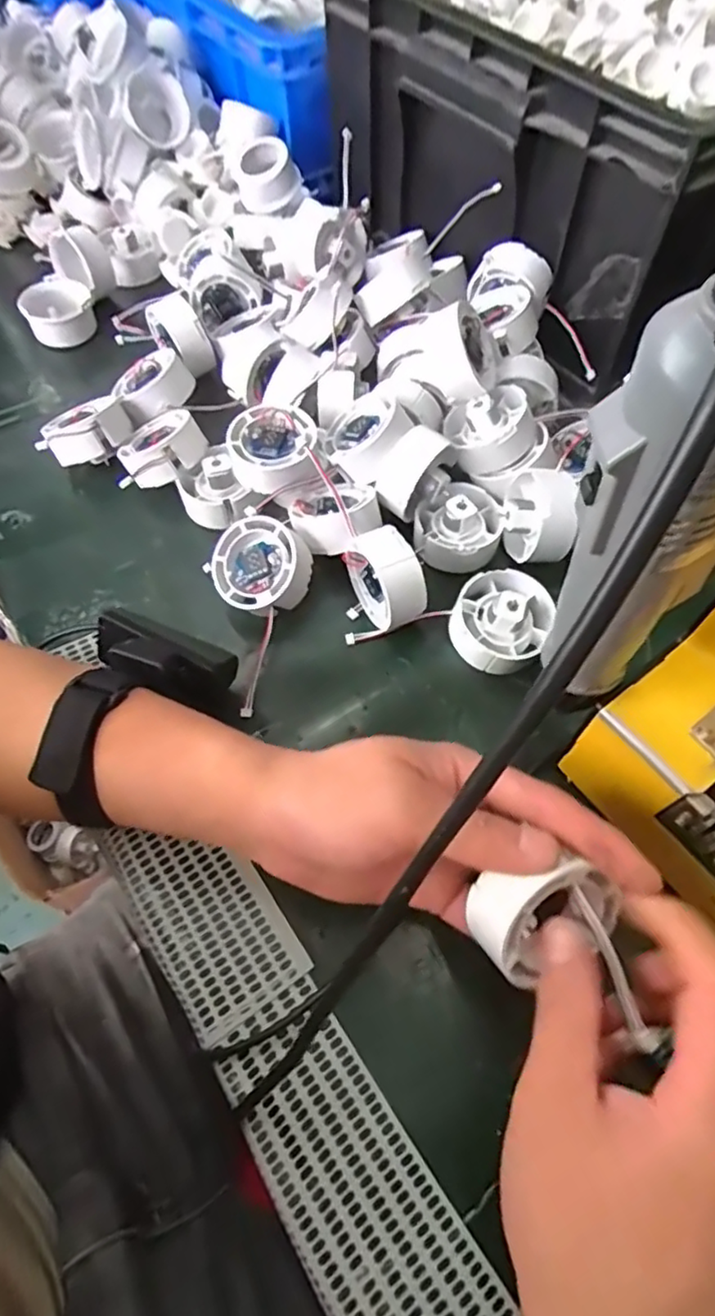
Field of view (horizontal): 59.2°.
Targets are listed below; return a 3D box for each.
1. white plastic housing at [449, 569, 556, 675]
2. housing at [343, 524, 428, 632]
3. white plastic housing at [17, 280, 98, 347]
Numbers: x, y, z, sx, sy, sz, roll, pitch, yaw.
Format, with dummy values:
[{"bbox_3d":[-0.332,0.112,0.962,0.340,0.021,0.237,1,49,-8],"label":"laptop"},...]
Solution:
[{"bbox_3d":[0.079,-0.023,0.349,0.051,0.034,0.053,-1,62,1],"label":"white plastic housing"},{"bbox_3d":[0.017,-0.044,0.358,0.025,0.051,0.054,-29,65,-13],"label":"housing"},{"bbox_3d":[-0.243,-0.282,0.512,0.052,0.030,0.055,-20,63,-9],"label":"white plastic housing"}]

